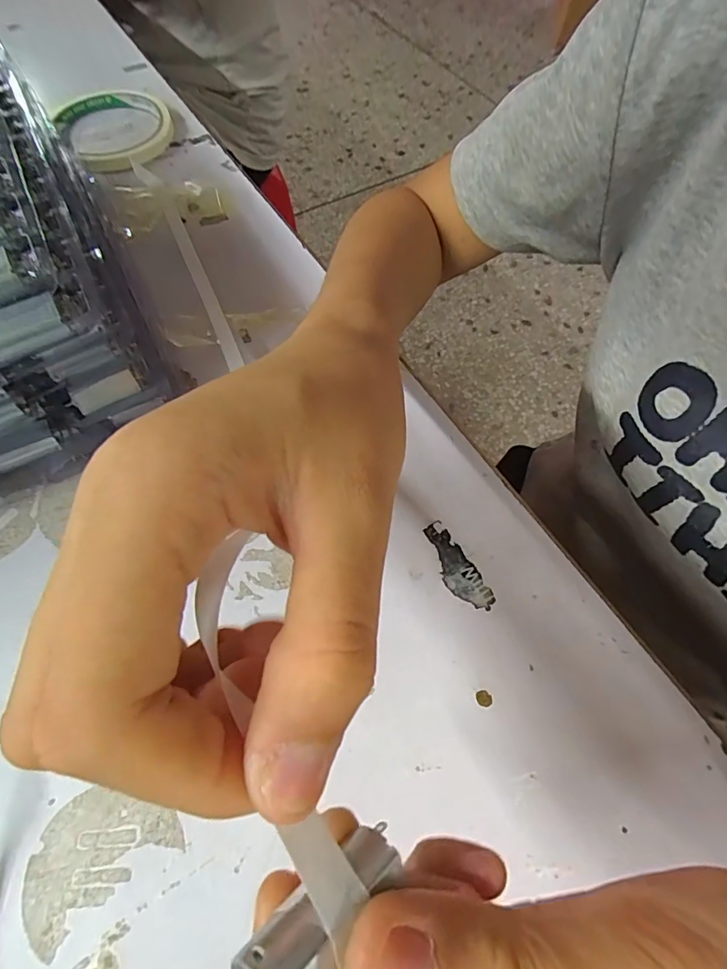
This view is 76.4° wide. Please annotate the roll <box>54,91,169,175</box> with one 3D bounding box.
[{"bbox_3d":[-0.187,-0.272,0.351,0.079,0.011,0.098,-29,67,-14],"label":"roll"}]

